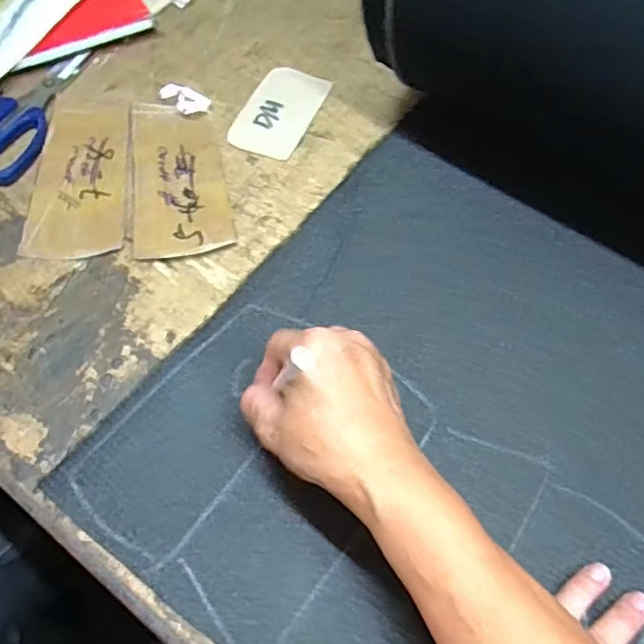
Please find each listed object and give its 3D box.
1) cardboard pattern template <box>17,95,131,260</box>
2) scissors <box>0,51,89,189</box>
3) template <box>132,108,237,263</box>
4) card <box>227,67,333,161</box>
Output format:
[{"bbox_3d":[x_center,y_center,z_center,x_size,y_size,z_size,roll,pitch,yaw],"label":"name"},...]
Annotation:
[{"bbox_3d":[-0.186,-0.116,0.466,0.071,0.004,0.154,-4,61,-2],"label":"cardboard pattern template"},{"bbox_3d":[-0.248,-0.178,0.493,0.084,0.012,0.151,22,63,12],"label":"scissors"},{"bbox_3d":[-0.111,-0.114,0.466,0.070,0.004,0.151,-10,61,-6],"label":"template"},{"bbox_3d":[-0.035,-0.175,0.499,0.059,0.007,0.095,19,63,10],"label":"card"}]

